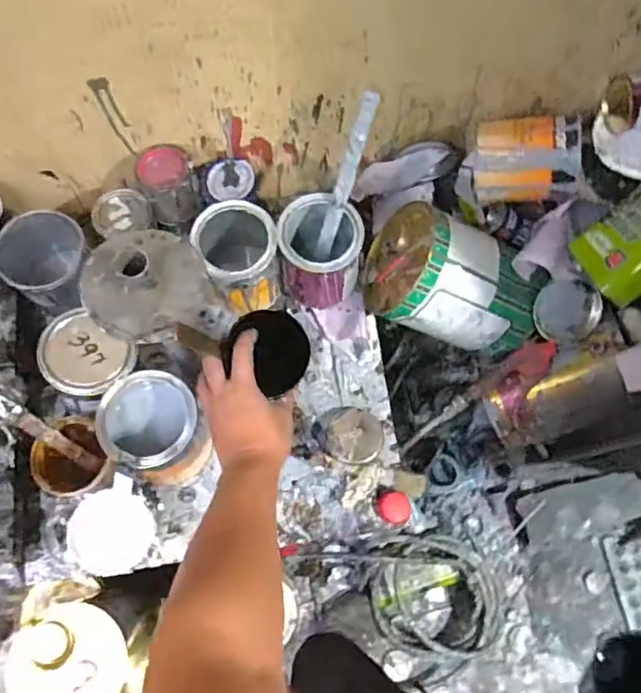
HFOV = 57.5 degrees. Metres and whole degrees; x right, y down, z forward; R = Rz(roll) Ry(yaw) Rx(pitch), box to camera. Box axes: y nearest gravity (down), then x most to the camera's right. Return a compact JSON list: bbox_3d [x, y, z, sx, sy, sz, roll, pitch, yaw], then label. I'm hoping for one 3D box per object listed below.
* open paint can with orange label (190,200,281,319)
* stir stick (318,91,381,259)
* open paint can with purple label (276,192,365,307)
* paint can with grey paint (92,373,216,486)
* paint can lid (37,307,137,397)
[{"bbox_3d":[-0.110,-0.114,0.783,0.102,0.131,0.123,-26,74,-11],"label":"open paint can with orange label"},{"bbox_3d":[0.030,-0.198,0.708,0.020,0.222,0.010,26,44,6],"label":"stir stick"},{"bbox_3d":[-0.003,-0.126,0.778,0.103,0.128,0.109,1,71,-2],"label":"open paint can with purple label"},{"bbox_3d":[-0.190,0.101,0.698,0.101,0.152,0.105,1,71,-2],"label":"paint can with grey paint"},{"bbox_3d":[-0.269,0.011,0.659,0.096,0.006,0.084,34,69,-5],"label":"paint can lid"}]

